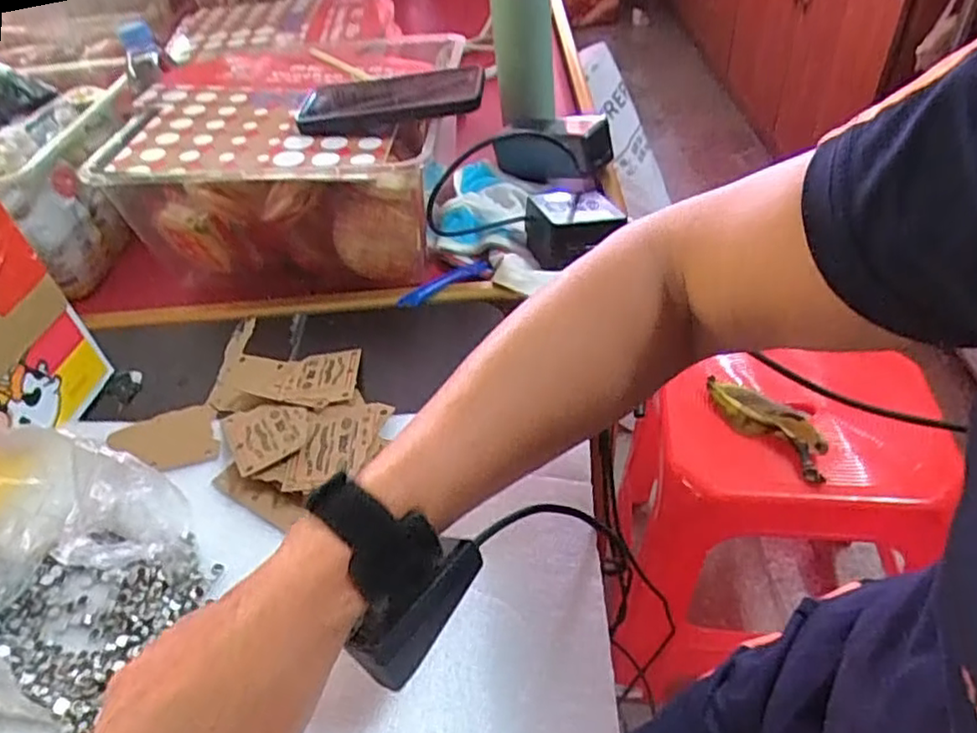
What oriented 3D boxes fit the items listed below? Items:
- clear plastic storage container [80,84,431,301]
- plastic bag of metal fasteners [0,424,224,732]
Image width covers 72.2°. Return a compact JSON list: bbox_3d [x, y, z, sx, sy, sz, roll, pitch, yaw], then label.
[{"bbox_3d":[-0.189,-0.164,0.648,0.298,0.148,0.184,2,44,9],"label":"clear plastic storage container"},{"bbox_3d":[-0.222,0.101,0.340,0.128,0.094,0.126,-36,51,-28],"label":"plastic bag of metal fasteners"}]

